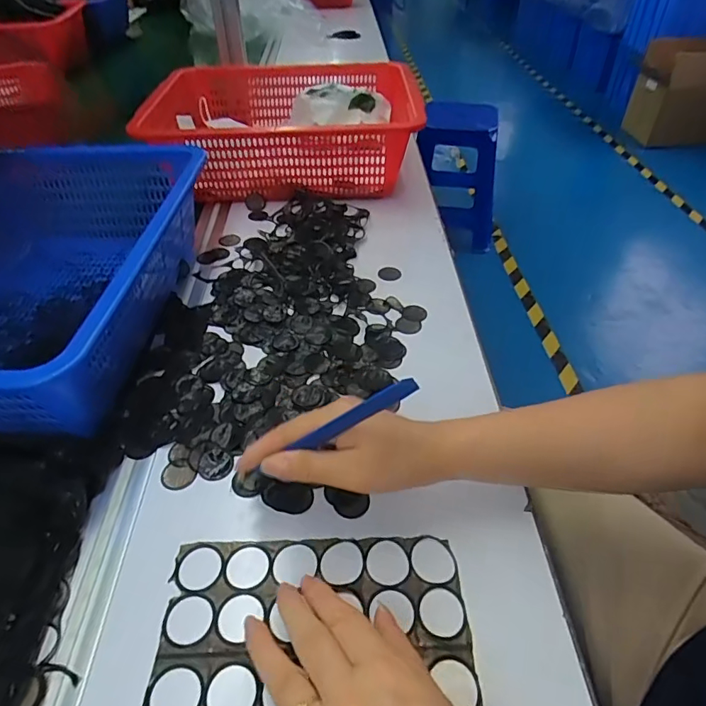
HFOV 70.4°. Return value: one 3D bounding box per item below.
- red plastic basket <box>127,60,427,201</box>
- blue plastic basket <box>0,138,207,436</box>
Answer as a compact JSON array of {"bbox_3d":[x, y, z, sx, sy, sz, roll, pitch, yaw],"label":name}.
[{"bbox_3d":[-0.101,-0.349,0.765,0.384,0.106,0.296,-1,44,0],"label":"red plastic basket"},{"bbox_3d":[-0.322,-0.074,0.511,0.273,0.123,0.368,2,44,3],"label":"blue plastic basket"}]

